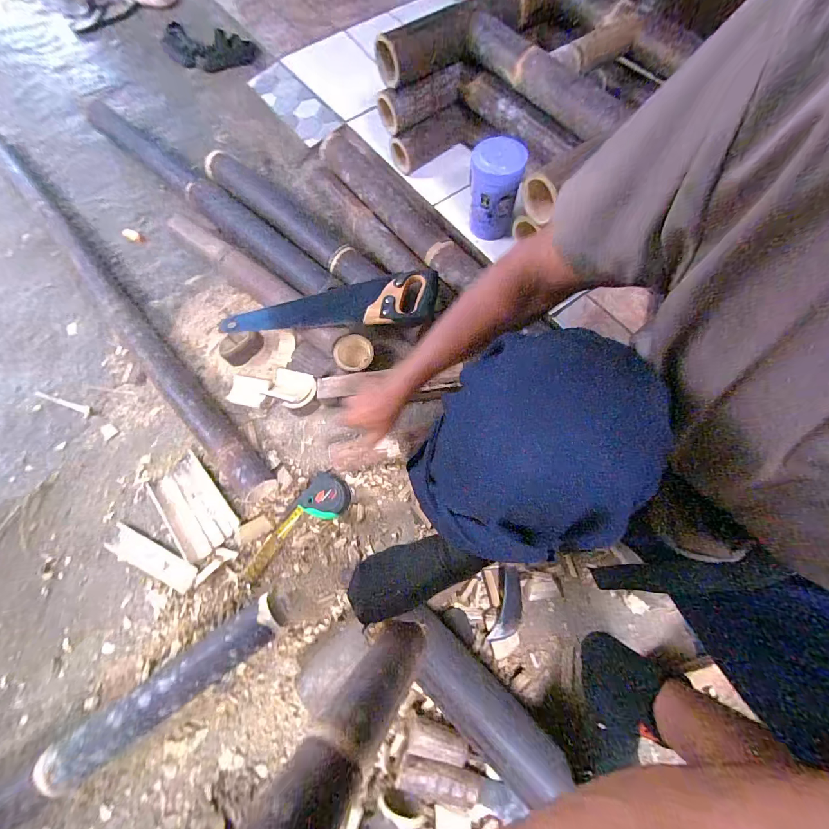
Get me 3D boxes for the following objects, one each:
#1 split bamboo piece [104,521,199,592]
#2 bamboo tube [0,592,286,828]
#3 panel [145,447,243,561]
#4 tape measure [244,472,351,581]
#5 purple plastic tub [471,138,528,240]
[{"bbox_3d":[-0.479,0.259,0.659,0.188,0.009,0.050,22,71,10],"label":"split bamboo piece"},{"bbox_3d":[-0.432,0.461,0.553,0.491,0.070,0.075,-34,71,-11],"label":"bamboo tube"},{"bbox_3d":[-0.424,0.174,0.689,0.107,0.010,0.193,-40,72,-13],"label":"panel"},{"bbox_3d":[-0.221,0.196,0.655,0.230,0.046,0.082,-39,72,-13],"label":"tape measure"},{"bbox_3d":[0.167,-0.471,0.752,0.101,0.156,0.096,11,69,6],"label":"purple plastic tub"}]

